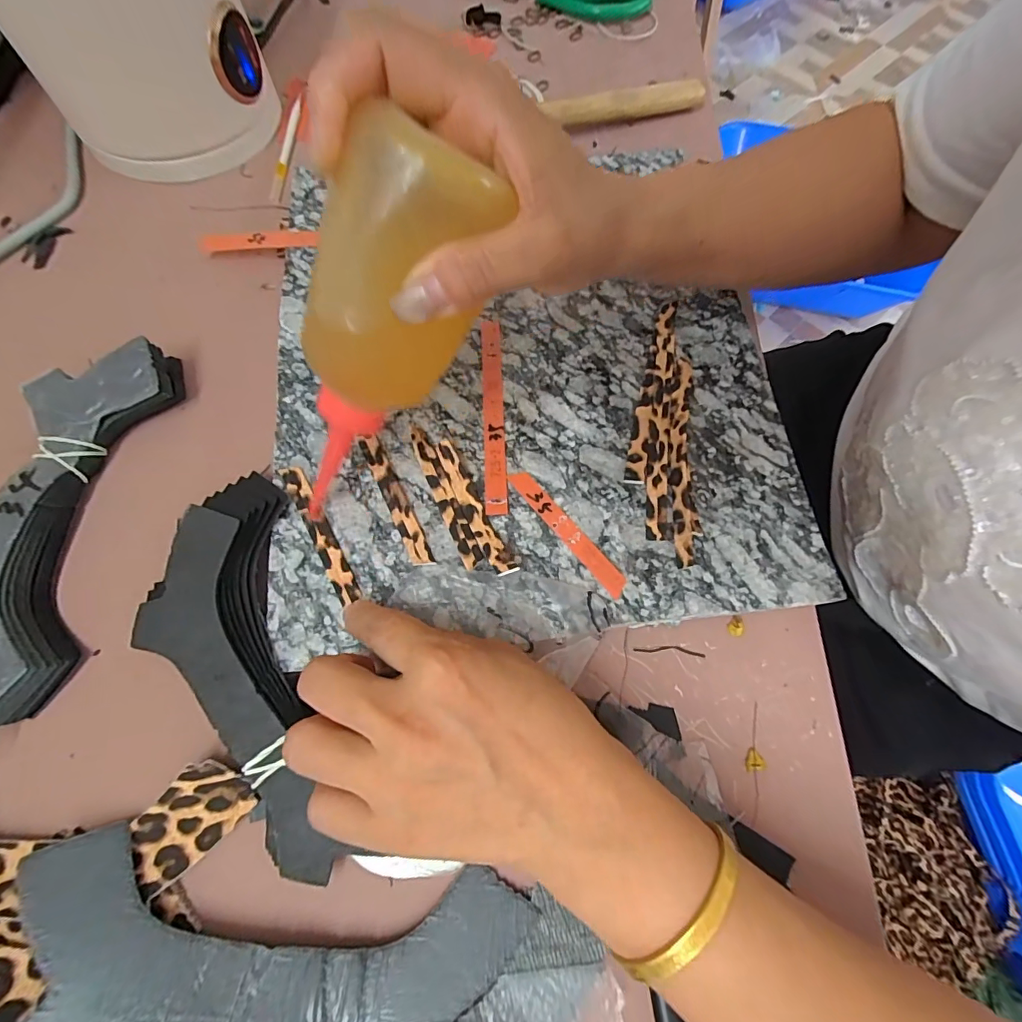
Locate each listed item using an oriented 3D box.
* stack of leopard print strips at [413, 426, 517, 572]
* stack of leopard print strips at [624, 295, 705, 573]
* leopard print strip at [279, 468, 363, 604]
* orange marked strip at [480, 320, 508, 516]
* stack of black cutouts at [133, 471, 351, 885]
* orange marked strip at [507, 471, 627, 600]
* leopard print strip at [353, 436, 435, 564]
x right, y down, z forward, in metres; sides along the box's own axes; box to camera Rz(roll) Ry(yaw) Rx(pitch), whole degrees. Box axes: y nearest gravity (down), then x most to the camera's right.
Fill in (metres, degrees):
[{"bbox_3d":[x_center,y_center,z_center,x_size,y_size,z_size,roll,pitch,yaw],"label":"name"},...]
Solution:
[{"bbox_3d":[-0.029,-0.007,0.247,0.022,0.013,0.097,-24,72,-10],"label":"stack of leopard print strips"},{"bbox_3d":[0.088,-0.051,0.268,0.038,0.012,0.162,5,70,0],"label":"stack of leopard print strips"},{"bbox_3d":[-0.102,0.011,0.244,0.012,0.004,0.085,-29,74,-10],"label":"leopard print strip"},{"bbox_3d":[-0.010,-0.060,0.273,0.012,0.004,0.131,-1,69,-6],"label":"orange marked strip"},{"bbox_3d":[-0.133,0.074,0.217,0.079,0.013,0.190,-22,72,-9],"label":"stack of black cutouts"},{"bbox_3d":[0.031,0.010,0.248,0.011,0.004,0.085,-38,75,-14],"label":"orange marked strip"},{"bbox_3d":[-0.064,-0.008,0.251,0.011,0.004,0.084,-27,74,-4],"label":"leopard print strip"}]

